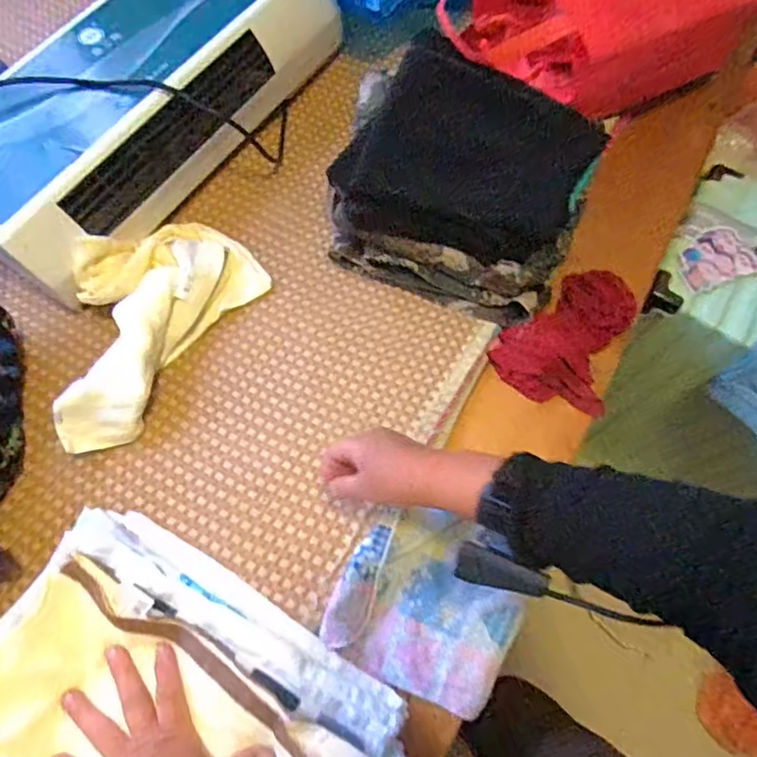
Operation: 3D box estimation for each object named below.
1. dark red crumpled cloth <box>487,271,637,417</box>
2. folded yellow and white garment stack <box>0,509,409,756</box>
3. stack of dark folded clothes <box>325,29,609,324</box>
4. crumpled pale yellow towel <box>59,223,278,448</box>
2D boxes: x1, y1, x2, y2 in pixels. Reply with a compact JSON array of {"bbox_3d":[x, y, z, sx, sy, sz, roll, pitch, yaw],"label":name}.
[{"bbox_3d":[0.223,-0.052,0.656,0.138,0.041,0.179,25,69,7],"label":"dark red crumpled cloth"},{"bbox_3d":[-0.168,0.277,0.453,0.343,0.088,0.211,30,69,9],"label":"folded yellow and white garment stack"},{"bbox_3d":[0.095,-0.224,0.644,0.292,0.153,0.222,21,68,6],"label":"stack of dark folded clothes"},{"bbox_3d":[-0.269,-0.070,0.617,0.158,0.062,0.298,32,70,10],"label":"crumpled pale yellow towel"}]

